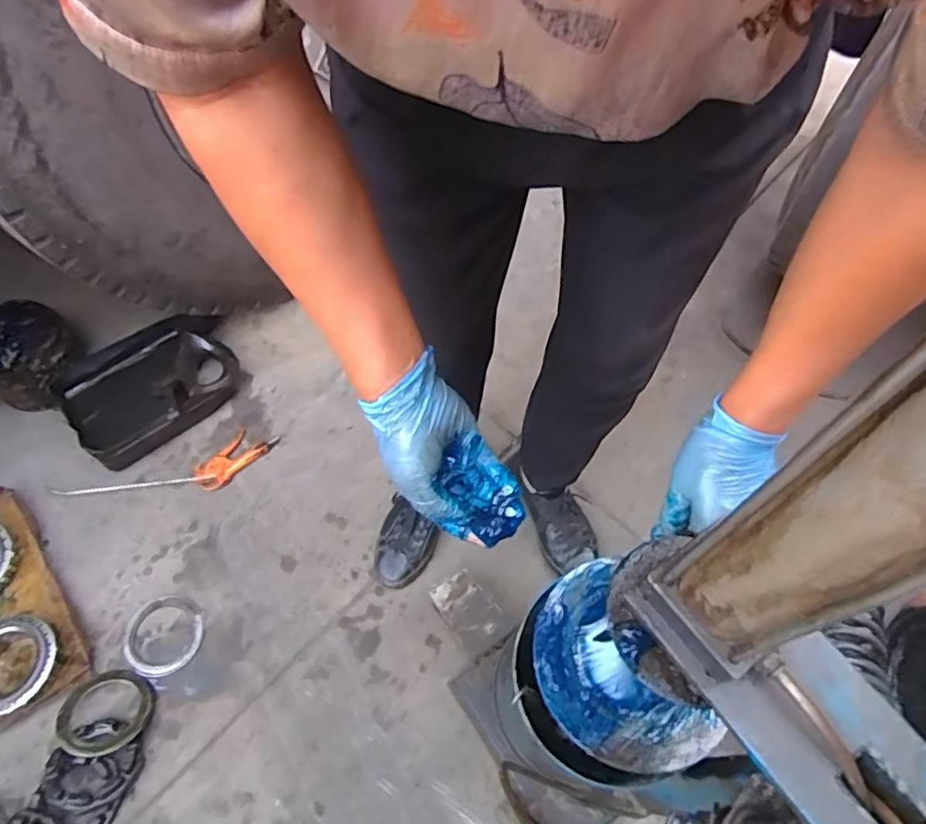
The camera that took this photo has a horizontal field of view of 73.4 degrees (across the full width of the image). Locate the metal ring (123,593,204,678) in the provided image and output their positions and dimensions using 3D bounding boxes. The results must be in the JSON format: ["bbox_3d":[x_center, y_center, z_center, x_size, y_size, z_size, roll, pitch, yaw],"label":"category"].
[{"bbox_3d":[-0.478,0.356,0.992,0.117,0.011,0.120,1,60,-1],"label":"metal ring"}]

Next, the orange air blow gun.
[{"bbox_3d":[-0.529,0.117,1.125,0.384,0.022,0.117,-21,62,-13],"label":"orange air blow gun"}]

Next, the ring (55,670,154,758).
[{"bbox_3d":[-0.531,0.444,0.920,0.132,0.030,0.114,7,60,3],"label":"ring"}]

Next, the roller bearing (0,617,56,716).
[{"bbox_3d":[-0.691,0.388,0.948,0.138,0.037,0.133,1,60,-1],"label":"roller bearing"}]

